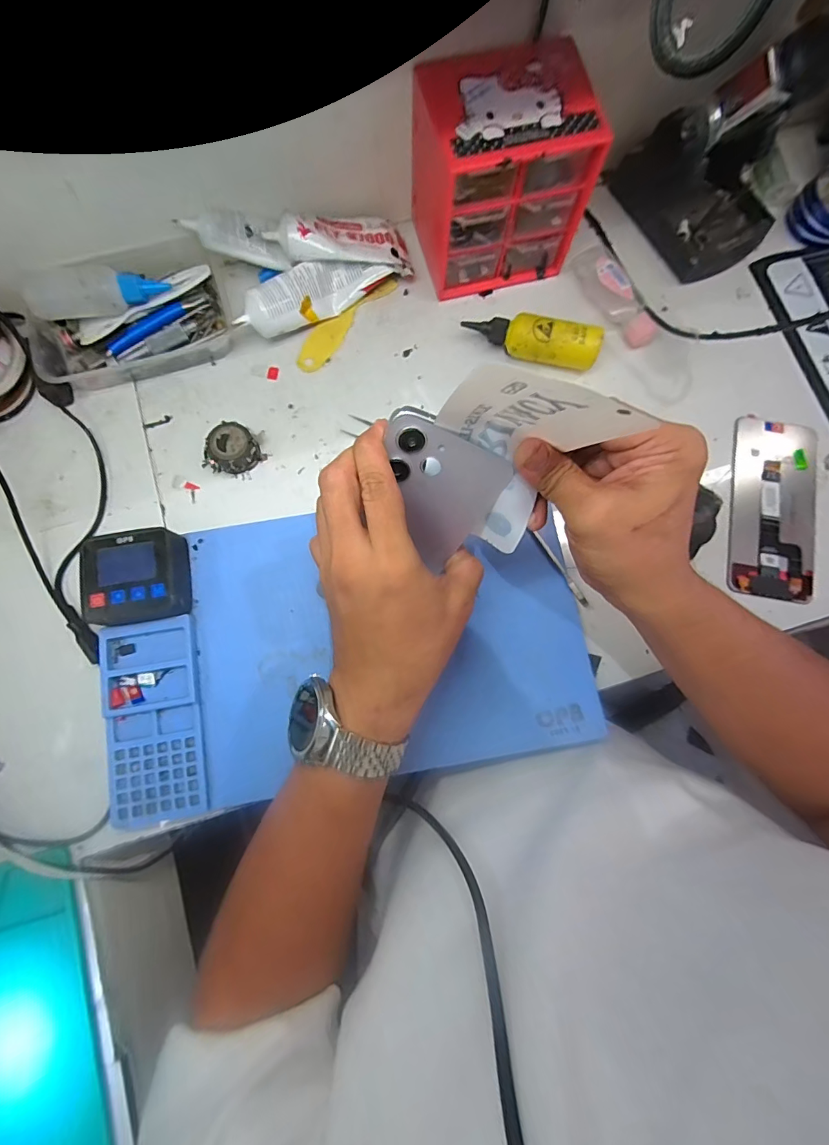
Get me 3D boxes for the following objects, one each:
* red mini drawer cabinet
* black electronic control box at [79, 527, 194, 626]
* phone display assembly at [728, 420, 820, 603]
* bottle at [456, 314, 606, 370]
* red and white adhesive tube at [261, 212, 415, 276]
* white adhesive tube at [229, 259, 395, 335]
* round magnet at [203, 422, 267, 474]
[{"bbox_3d":[0.071,-0.329,0.379,0.122,0.118,0.095,-13,80,-2],"label":"red mini drawer cabinet"},{"bbox_3d":[-0.220,0.005,0.356,0.072,0.032,0.070,-9,80,-2],"label":"black electronic control box"},{"bbox_3d":[0.311,-0.058,0.386,0.070,0.005,0.163,10,80,2],"label":"phone display assembly"},{"bbox_3d":[0.104,-0.207,0.399,0.115,0.034,0.028,11,80,2],"label":"bottle"},{"bbox_3d":[-0.064,-0.299,0.402,0.124,0.021,0.058,-10,79,-20],"label":"red and white adhesive tube"},{"bbox_3d":[-0.092,-0.251,0.404,0.137,0.034,0.033,-32,81,-18],"label":"white adhesive tube"},{"bbox_3d":[-0.160,-0.106,0.389,0.045,0.024,0.040,-44,83,-7],"label":"round magnet"}]

